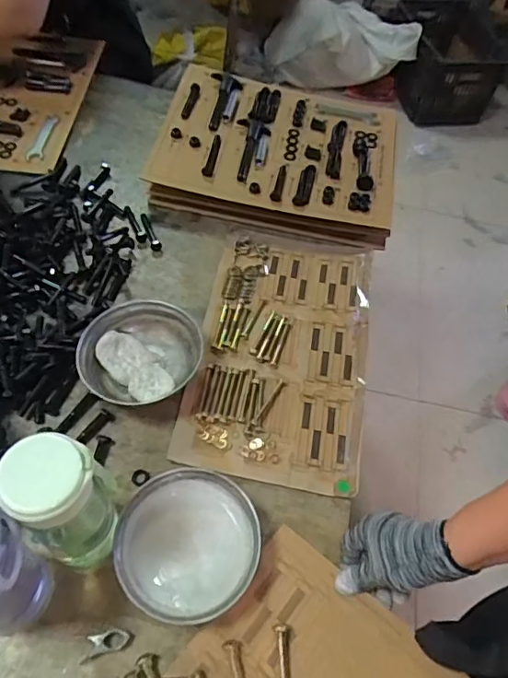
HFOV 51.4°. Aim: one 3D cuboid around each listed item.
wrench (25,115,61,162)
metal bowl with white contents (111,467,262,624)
[{"bbox_3d":[-0.363,-0.345,0.907,0.033,0.005,0.116,3,57,-2],"label":"wrench"},{"bbox_3d":[-0.067,0.212,0.547,0.138,0.046,0.141,2,57,-3],"label":"metal bowl with white contents"}]

